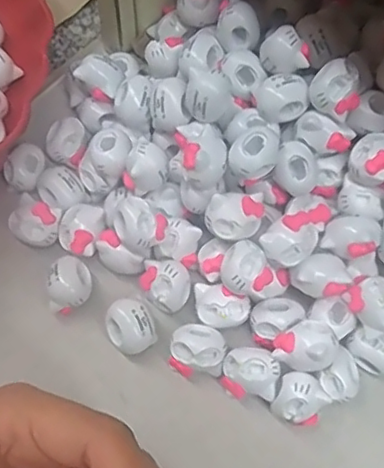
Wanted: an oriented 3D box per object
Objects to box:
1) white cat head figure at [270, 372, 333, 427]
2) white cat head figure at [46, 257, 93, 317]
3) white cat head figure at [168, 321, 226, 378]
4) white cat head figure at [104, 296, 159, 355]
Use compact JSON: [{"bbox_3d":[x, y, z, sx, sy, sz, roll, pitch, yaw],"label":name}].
[{"bbox_3d":[0.048,0.073,0.259,0.021,0.028,0.021,1,62,-3],"label":"white cat head figure"},{"bbox_3d":[-0.058,0.024,0.282,0.020,0.020,0.024,-3,63,-5],"label":"white cat head figure"},{"bbox_3d":[0.002,0.052,0.269,0.025,0.016,0.024,1,62,-3],"label":"white cat head figure"},{"bbox_3d":[-0.028,0.043,0.273,0.022,0.018,0.024,1,62,-3],"label":"white cat head figure"}]

